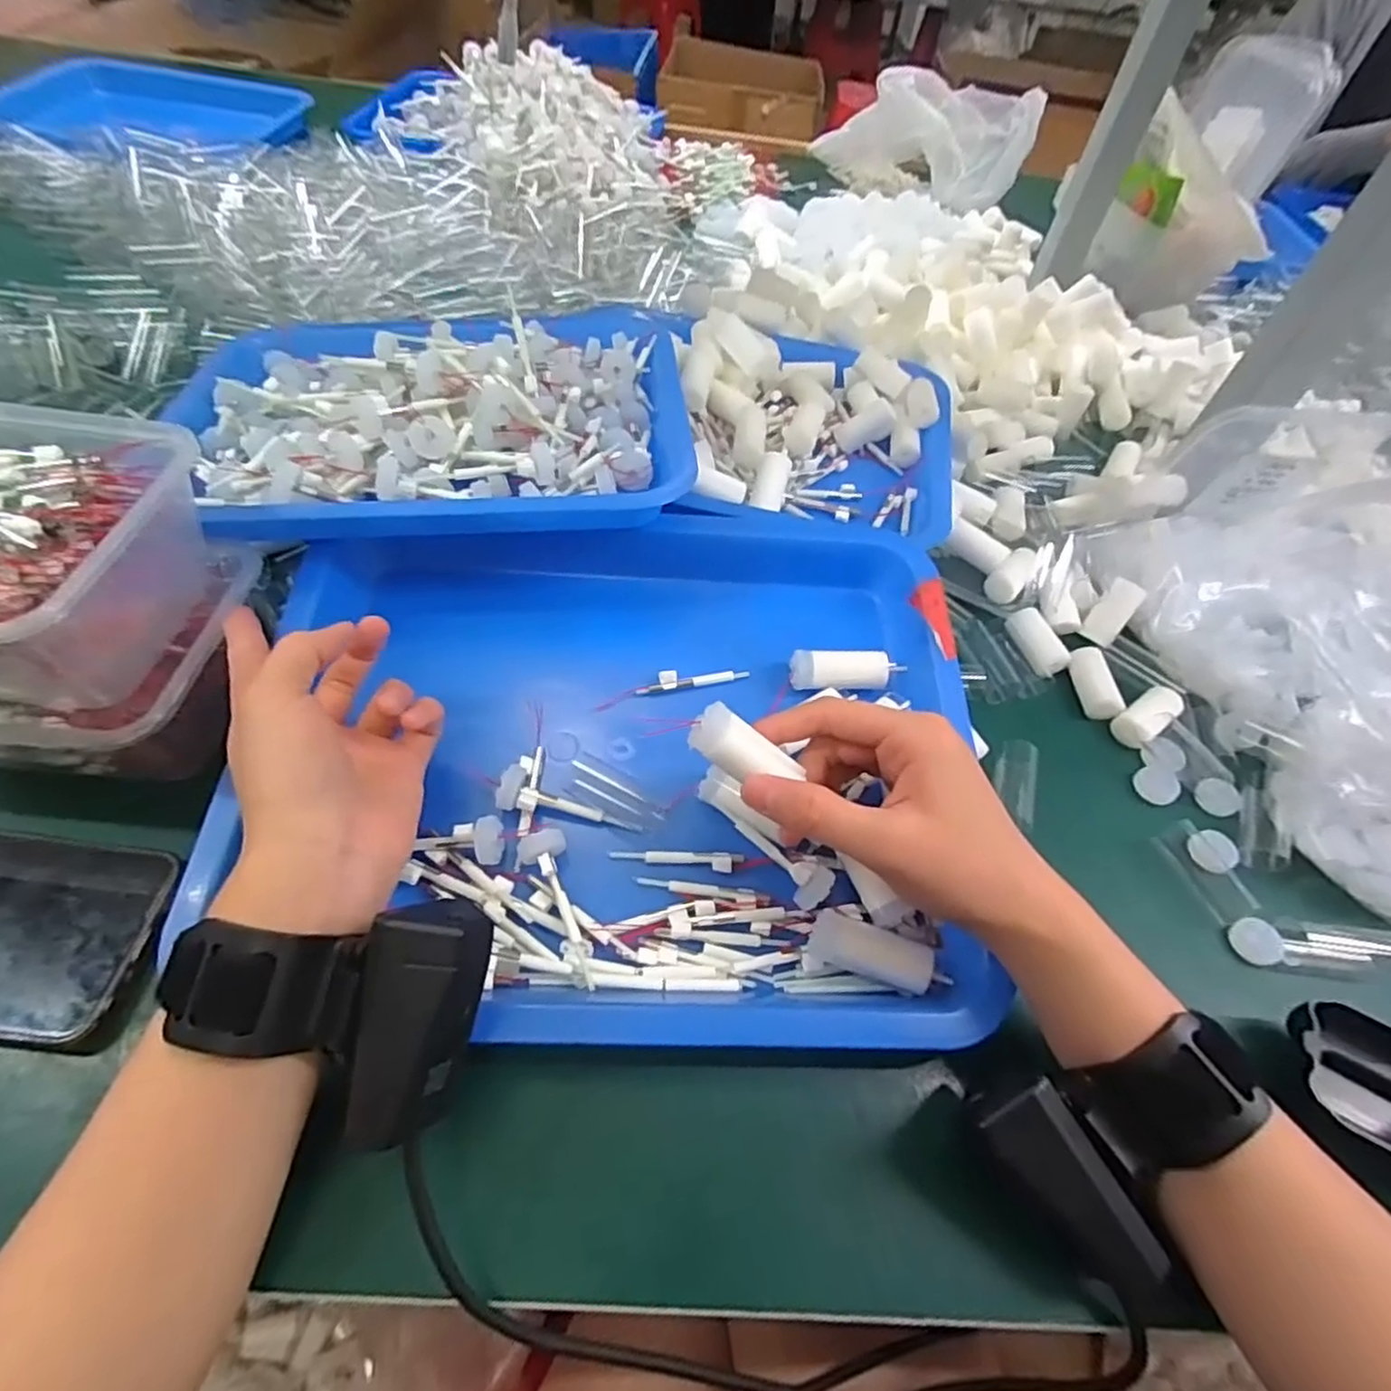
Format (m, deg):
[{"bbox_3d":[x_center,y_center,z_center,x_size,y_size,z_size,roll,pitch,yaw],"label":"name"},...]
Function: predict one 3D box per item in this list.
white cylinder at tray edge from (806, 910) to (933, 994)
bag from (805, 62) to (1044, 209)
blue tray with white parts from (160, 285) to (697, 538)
[{"bbox_3d":[0.073,0.108,0.295,0.049,0.017,0.020,21,54,9],"label":"white cylinder at tray edge"},{"bbox_3d":[0.268,-0.643,0.810,0.209,0.120,0.173,-1,54,-8],"label":"bag"},{"bbox_3d":[-0.141,-0.176,0.400,0.266,0.049,0.214,-10,55,-14],"label":"blue tray with white parts"}]

